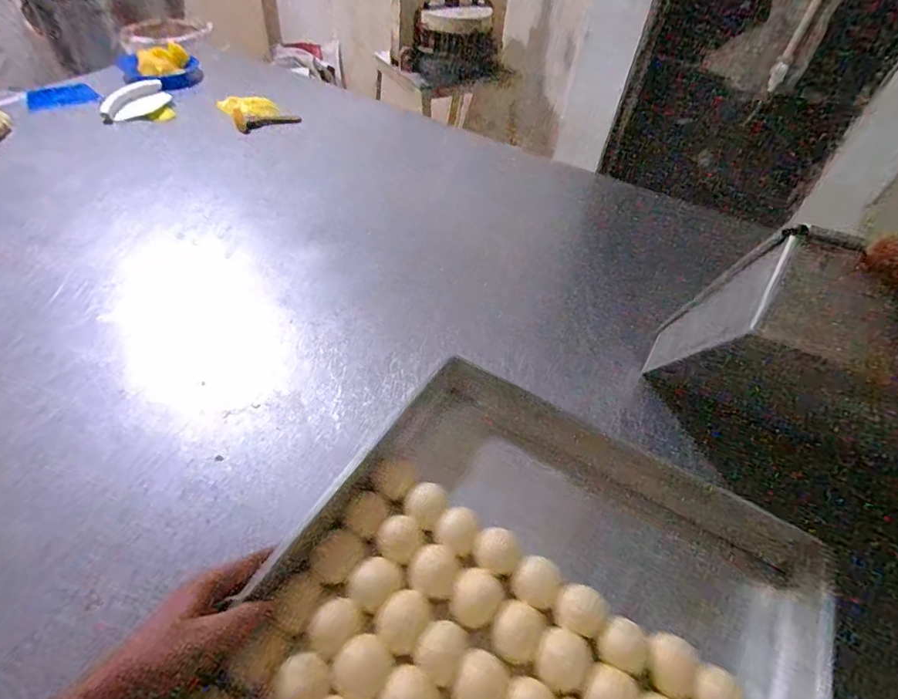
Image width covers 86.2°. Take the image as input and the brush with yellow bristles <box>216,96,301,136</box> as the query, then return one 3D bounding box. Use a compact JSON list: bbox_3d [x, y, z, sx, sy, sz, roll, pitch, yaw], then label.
[{"bbox_3d":[-0.393,-0.499,1.008,0.158,0.040,0.083,-15,52,-20],"label":"brush with yellow bristles"}]

